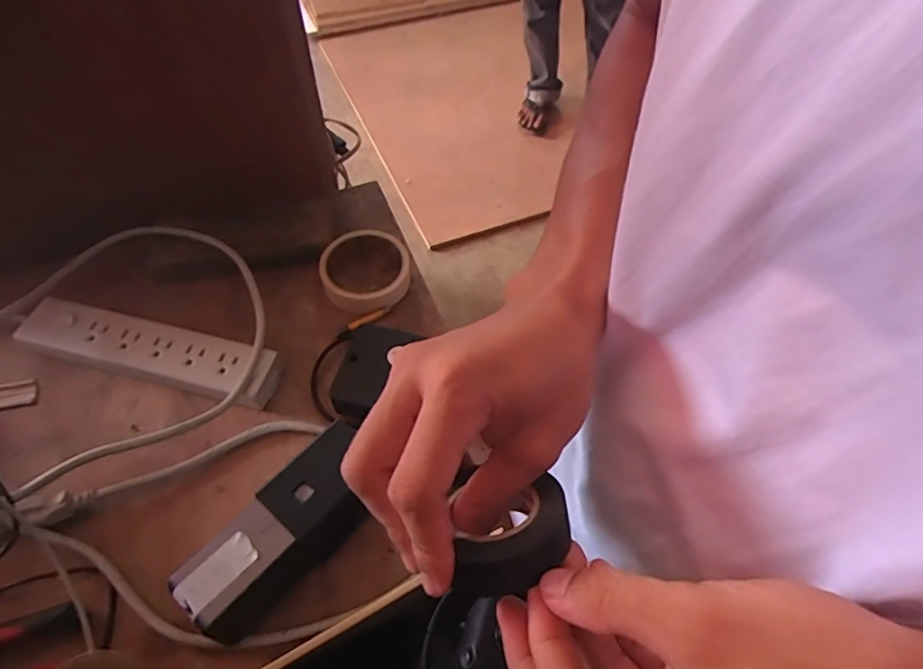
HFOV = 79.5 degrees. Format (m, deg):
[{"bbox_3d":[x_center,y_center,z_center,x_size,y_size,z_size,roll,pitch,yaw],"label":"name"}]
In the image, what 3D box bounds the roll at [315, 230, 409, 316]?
[{"bbox_3d":[-0.096,-0.064,0.563,0.090,0.024,0.088,1,56,-1],"label":"roll"}]

